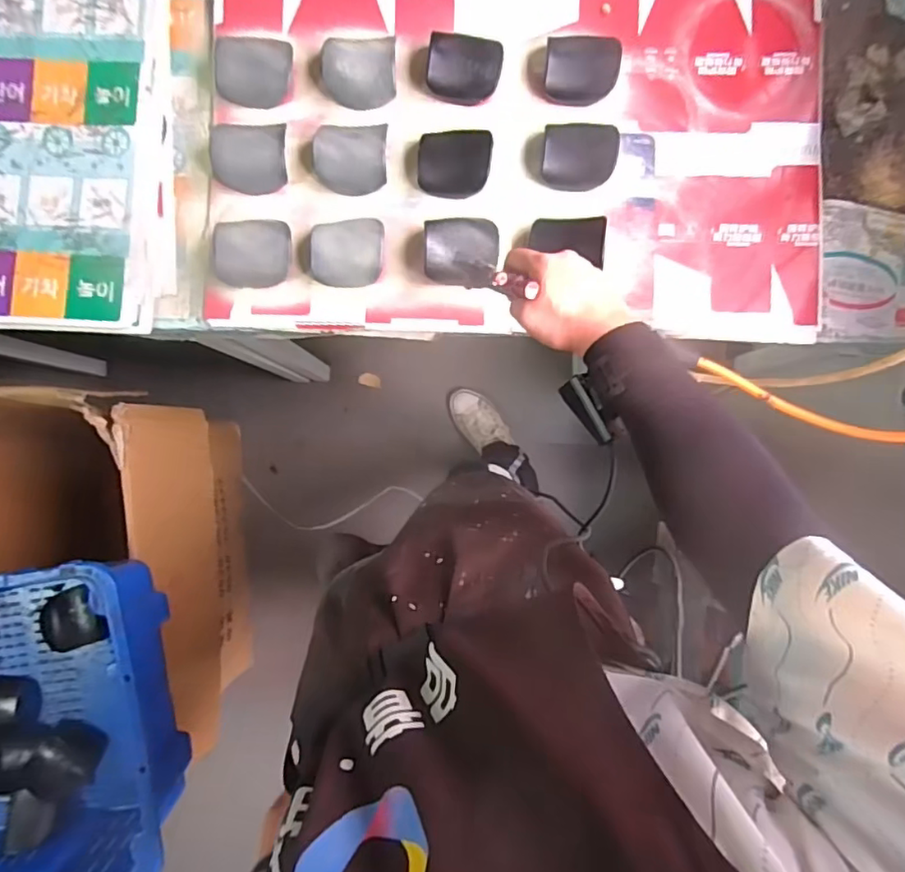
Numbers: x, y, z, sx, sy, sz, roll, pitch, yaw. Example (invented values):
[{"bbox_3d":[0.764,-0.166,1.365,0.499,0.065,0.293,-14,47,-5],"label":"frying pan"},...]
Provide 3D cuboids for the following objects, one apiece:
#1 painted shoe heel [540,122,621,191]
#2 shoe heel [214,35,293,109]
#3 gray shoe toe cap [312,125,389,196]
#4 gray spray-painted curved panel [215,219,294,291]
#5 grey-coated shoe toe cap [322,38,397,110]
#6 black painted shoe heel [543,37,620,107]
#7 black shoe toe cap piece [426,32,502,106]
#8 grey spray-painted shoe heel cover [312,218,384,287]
[{"bbox_3d":[0.162,-0.351,0.732,0.091,0.036,0.075,3,89,1],"label":"painted shoe heel"},{"bbox_3d":[-0.254,-0.469,0.741,0.097,0.043,0.081,1,89,1],"label":"shoe heel"},{"bbox_3d":[-0.129,-0.350,0.727,0.092,0.047,0.077,2,86,1],"label":"gray shoe toe cap"},{"bbox_3d":[-0.249,-0.232,0.732,0.095,0.053,0.082,-5,86,1],"label":"gray spray-painted curved panel"},{"bbox_3d":[-0.118,-0.464,0.732,0.093,0.044,0.077,6,86,1],"label":"grey-coated shoe toe cap"},{"bbox_3d":[0.163,-0.463,0.728,0.092,0.047,0.073,1,86,1],"label":"black painted shoe heel"},{"bbox_3d":[0.016,-0.466,0.732,0.092,0.042,0.076,6,86,1],"label":"black shoe toe cap piece"},{"bbox_3d":[-0.129,-0.225,0.716,0.092,0.038,0.072,-5,89,0],"label":"grey spray-painted shoe heel cover"}]

